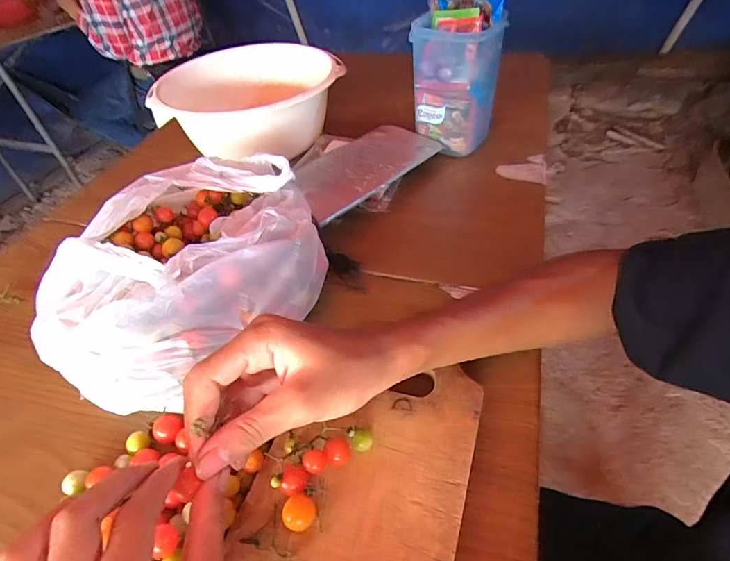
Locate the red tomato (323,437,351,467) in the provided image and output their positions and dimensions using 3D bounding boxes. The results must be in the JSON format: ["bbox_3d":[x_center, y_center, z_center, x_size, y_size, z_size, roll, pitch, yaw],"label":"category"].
[{"bbox_3d":[-0.018,0.118,0.287,0.016,0.016,0.017,-3,46,3],"label":"red tomato"}]

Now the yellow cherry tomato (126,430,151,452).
[{"bbox_3d":[-0.169,0.123,0.317,0.016,0.013,0.015,-3,46,3],"label":"yellow cherry tomato"}]

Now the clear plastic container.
[{"bbox_3d":[0.112,-0.241,0.538,0.102,0.153,0.074,13,49,17],"label":"clear plastic container"}]

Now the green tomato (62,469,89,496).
[{"bbox_3d":[-0.204,0.145,0.300,0.015,0.015,0.016,-3,46,3],"label":"green tomato"}]

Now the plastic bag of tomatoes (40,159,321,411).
[{"bbox_3d":[-0.164,-0.016,0.390,0.245,0.099,0.215,-34,52,-24],"label":"plastic bag of tomatoes"}]

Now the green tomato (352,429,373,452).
[{"bbox_3d":[-0.001,0.111,0.293,0.014,0.013,0.015,-7,46,-1],"label":"green tomato"}]

